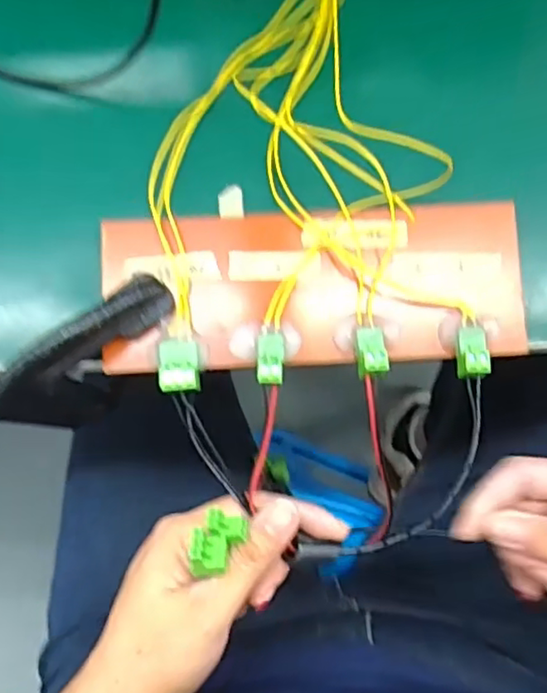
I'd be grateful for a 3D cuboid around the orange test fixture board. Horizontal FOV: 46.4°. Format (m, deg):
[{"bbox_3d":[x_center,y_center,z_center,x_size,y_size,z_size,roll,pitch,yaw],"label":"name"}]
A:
[{"bbox_3d":[0.018,-0.025,0.298,0.194,0.024,0.082,-3,81,1],"label":"orange test fixture board"}]

